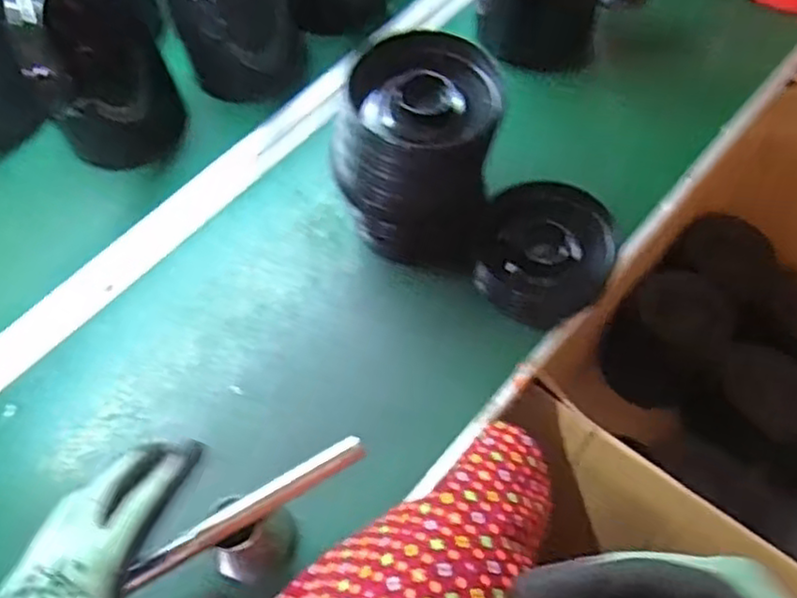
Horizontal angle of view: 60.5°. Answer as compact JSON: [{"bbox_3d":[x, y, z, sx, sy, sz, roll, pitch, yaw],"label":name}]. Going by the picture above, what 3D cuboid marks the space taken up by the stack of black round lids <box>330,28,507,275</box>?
[{"bbox_3d":[0.018,-0.120,0.583,0.128,0.165,0.117,23,64,17],"label":"stack of black round lids"}]

